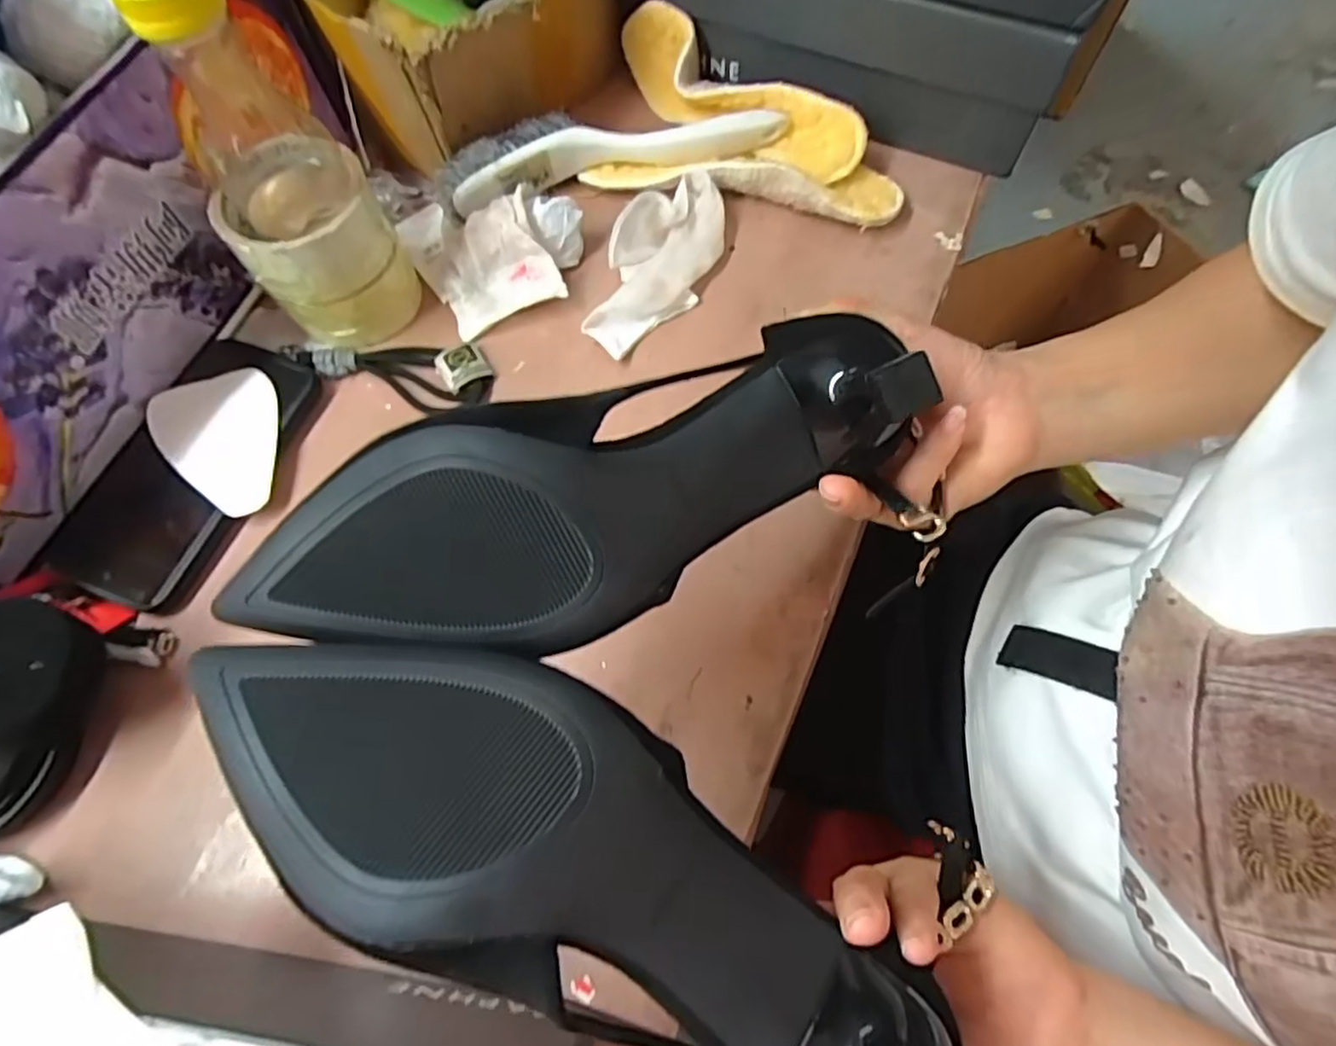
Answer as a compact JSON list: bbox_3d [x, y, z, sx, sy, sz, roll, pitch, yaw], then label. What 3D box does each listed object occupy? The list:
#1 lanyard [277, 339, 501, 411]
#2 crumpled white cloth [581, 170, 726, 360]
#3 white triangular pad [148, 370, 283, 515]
[{"bbox_3d":[-0.174,-0.092,0.413,0.131,0.011,0.046,-1,68,1],"label":"lanyard"},{"bbox_3d":[-0.005,-0.167,0.420,0.058,0.034,0.134,28,71,12],"label":"crumpled white cloth"},{"bbox_3d":[-0.254,-0.051,0.390,0.068,0.012,0.091,-41,72,-14],"label":"white triangular pad"}]

